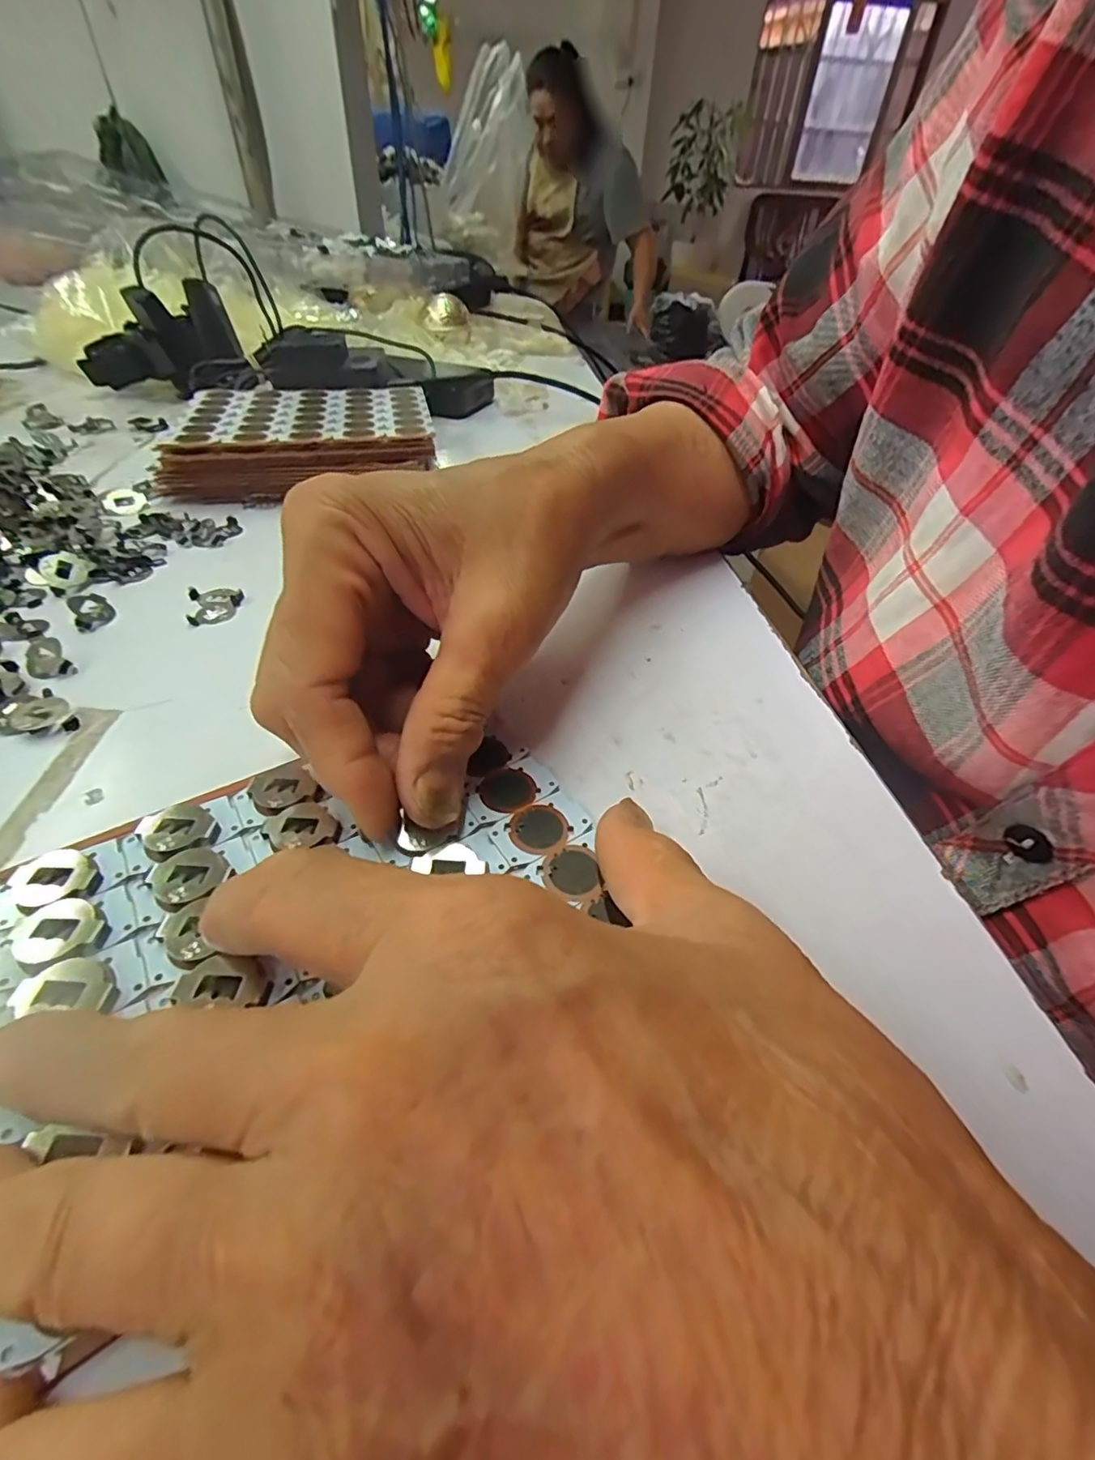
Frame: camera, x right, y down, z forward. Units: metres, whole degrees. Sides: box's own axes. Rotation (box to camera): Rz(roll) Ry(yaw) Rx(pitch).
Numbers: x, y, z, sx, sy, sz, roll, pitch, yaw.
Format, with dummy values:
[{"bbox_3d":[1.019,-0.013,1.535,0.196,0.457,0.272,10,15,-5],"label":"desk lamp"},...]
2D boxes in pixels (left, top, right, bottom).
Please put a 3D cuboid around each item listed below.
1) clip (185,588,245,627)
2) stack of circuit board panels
[{"bbox_3d":[-0.151,-0.057,0.262,0.022,0.006,0.027,-15,46,-19],"label":"clip"},{"bbox_3d":[-0.153,-0.187,0.373,0.154,0.037,0.118,-5,44,-10],"label":"stack of circuit board panels"}]

